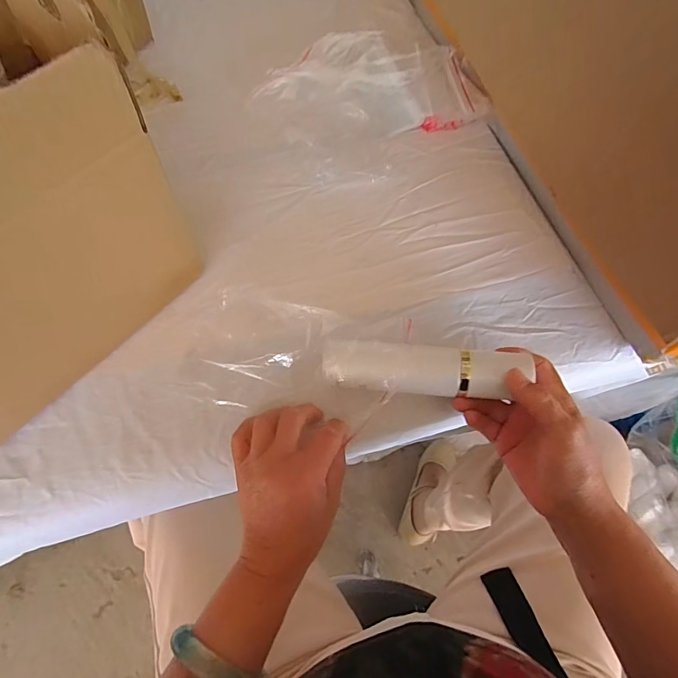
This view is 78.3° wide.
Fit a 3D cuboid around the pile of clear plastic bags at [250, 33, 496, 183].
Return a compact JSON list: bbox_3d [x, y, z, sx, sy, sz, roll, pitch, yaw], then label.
[{"bbox_3d":[0.028,-0.305,0.514,0.263,0.035,0.229,-36,71,-20],"label":"pile of clear plastic bags"}]

